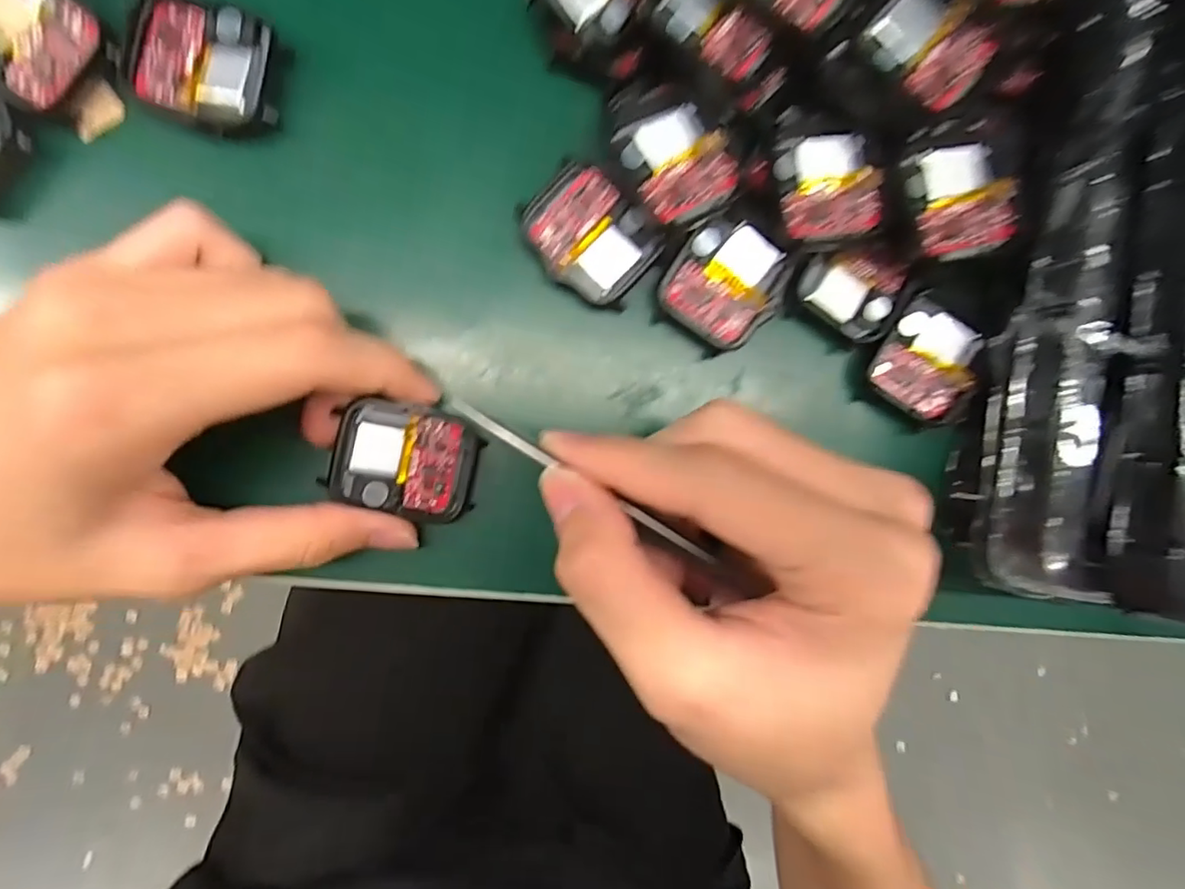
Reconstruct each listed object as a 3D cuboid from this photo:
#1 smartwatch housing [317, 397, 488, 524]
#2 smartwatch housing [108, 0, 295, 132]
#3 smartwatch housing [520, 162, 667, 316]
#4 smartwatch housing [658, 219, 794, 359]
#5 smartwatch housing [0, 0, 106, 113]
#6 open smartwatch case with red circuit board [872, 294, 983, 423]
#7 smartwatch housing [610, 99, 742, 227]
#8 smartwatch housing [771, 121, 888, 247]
[{"bbox_3d":[-0.061,0.005,0.194,0.044,0.009,0.036,14,92,-7],"label":"smartwatch housing"},{"bbox_3d":[-0.122,-0.120,0.187,0.046,0.011,0.035,14,89,-6],"label":"smartwatch housing"},{"bbox_3d":[0.000,-0.070,0.198,0.035,0.010,0.044,-41,94,-4],"label":"smartwatch housing"},{"bbox_3d":[0.046,-0.056,0.204,0.037,0.009,0.040,38,87,-5],"label":"smartwatch housing"},{"bbox_3d":[-0.173,-0.127,0.181,0.041,0.011,0.038,39,87,-5],"label":"smartwatch housing"},{"bbox_3d":[0.121,-0.031,0.212,0.035,0.008,0.038,30,88,-5],"label":"open smartwatch case with red circuit board"},{"bbox_3d":[0.028,-0.093,0.193,0.035,0.008,0.041,-34,94,-4],"label":"smartwatch housing"},{"bbox_3d":[0.079,-0.088,0.197,0.035,0.010,0.042,-3,91,-6],"label":"smartwatch housing"}]

